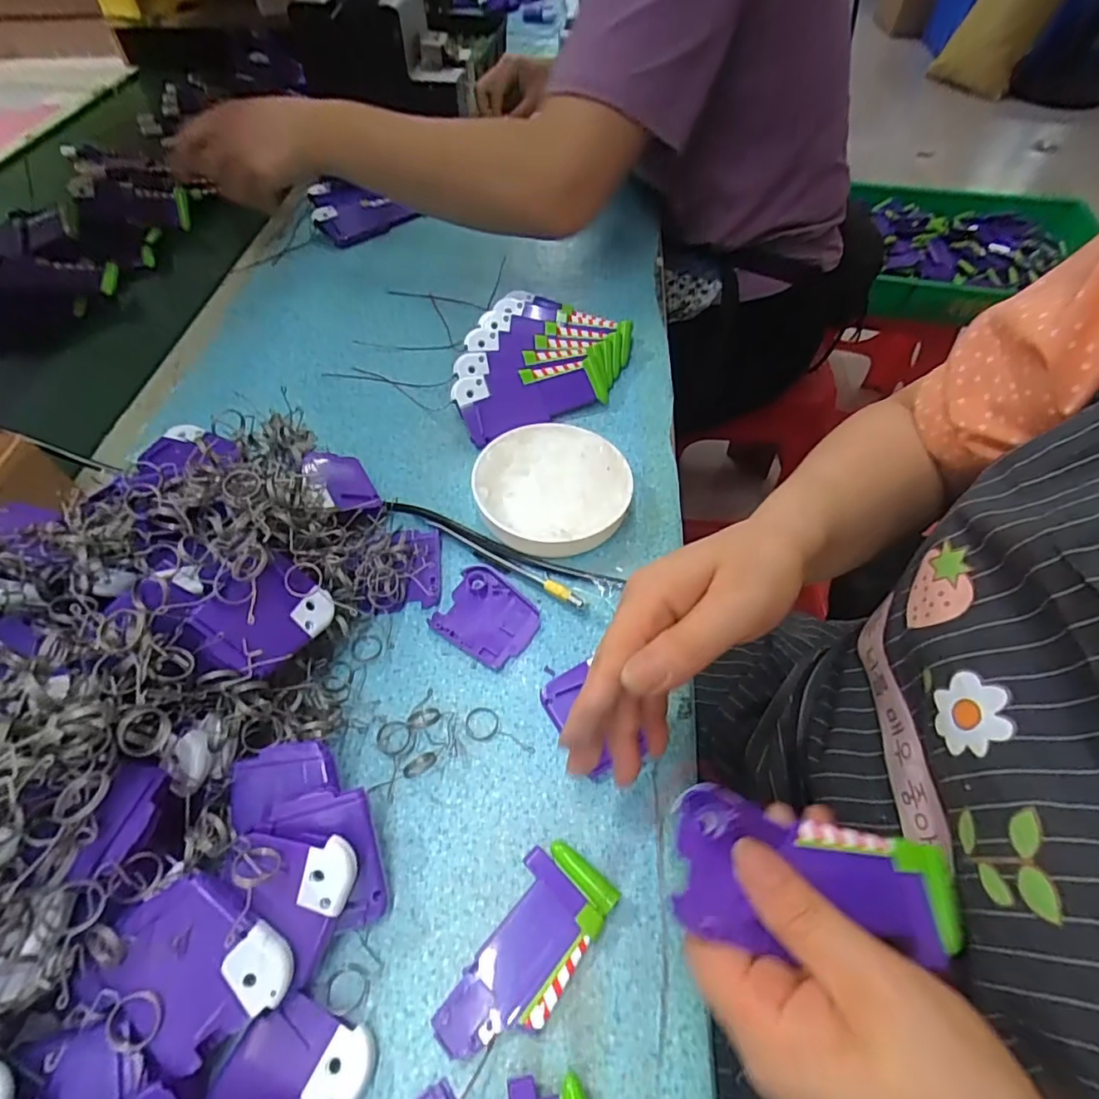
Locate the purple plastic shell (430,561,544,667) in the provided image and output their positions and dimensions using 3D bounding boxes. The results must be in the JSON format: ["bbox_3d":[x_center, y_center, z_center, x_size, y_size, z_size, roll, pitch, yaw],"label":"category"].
[{"bbox_3d":[-0.038,0.041,0.349,0.060,0.008,0.052,29,58,17],"label":"purple plastic shell"}]

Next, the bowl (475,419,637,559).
[{"bbox_3d":[0.002,-0.042,0.391,0.105,0.030,0.101,1,54,-2],"label":"bowl"}]

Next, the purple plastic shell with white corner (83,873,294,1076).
[{"bbox_3d":[-0.140,0.163,0.220,0.063,0.007,0.050,44,70,4],"label":"purple plastic shell with white corner"}]

